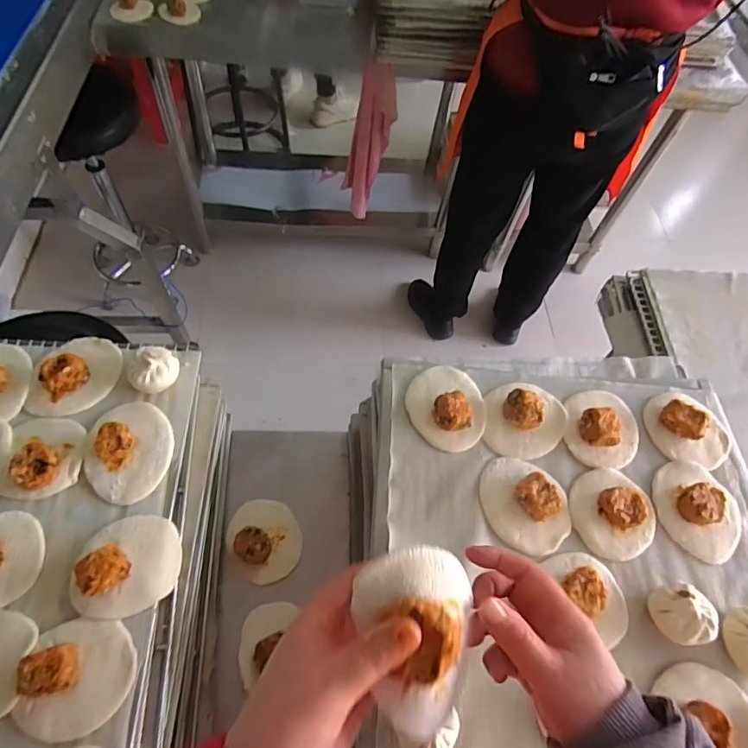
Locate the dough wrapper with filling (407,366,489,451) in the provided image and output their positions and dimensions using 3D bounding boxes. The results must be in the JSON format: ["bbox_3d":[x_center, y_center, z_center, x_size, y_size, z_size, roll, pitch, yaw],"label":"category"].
[{"bbox_3d":[0.082,0.030,0.546,0.087,0.035,0.104,-14,63,-14],"label":"dough wrapper with filling"}]

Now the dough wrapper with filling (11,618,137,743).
[{"bbox_3d":[-0.254,0.256,0.416,0.084,0.035,0.087,3,61,-5],"label":"dough wrapper with filling"}]

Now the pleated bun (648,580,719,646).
[{"bbox_3d":[0.282,0.221,0.450,0.042,0.039,0.054,-12,63,-13],"label":"pleated bun"}]

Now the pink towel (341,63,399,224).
[{"bbox_3d":[-0.017,-0.609,1.329,0.130,0.434,0.054,34,63,13],"label":"pink towel"}]

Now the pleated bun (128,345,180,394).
[{"bbox_3d":[-0.251,-0.008,0.559,0.052,0.036,0.054,3,61,-5],"label":"pleated bun"}]

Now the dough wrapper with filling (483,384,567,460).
[{"bbox_3d":[0.172,0.046,0.546,0.098,0.036,0.087,-1,61,-7],"label":"dough wrapper with filling"}]

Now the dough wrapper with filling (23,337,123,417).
[{"bbox_3d":[-0.341,-0.006,0.553,0.088,0.031,0.099,1,61,-6],"label":"dough wrapper with filling"}]

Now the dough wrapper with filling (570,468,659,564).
[{"bbox_3d":[0.247,0.138,0.503,0.086,0.025,0.088,3,61,-5],"label":"dough wrapper with filling"}]

